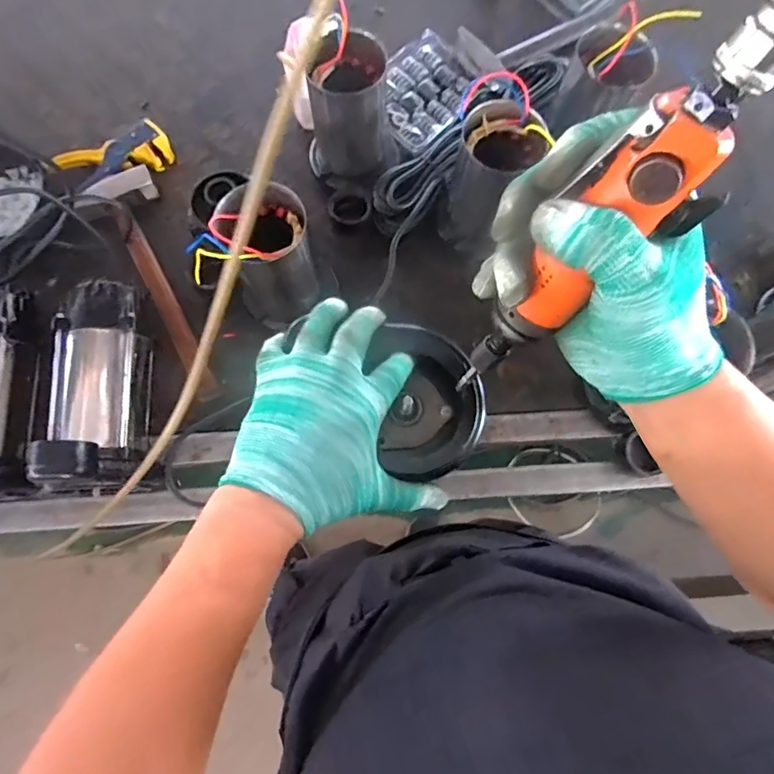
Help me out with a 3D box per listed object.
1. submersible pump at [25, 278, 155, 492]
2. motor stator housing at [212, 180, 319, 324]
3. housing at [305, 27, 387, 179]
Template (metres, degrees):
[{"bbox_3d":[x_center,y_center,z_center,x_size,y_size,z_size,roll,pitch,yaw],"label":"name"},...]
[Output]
[{"bbox_3d":[-0.315,-0.007,0.540,0.091,0.131,0.224,-7,76,-4],"label":"submersible pump"},{"bbox_3d":[-0.127,-0.147,0.565,0.090,0.147,0.093,-18,77,-6],"label":"motor stator housing"},{"bbox_3d":[-0.046,-0.338,0.623,0.092,0.135,0.086,-4,76,-3],"label":"housing"}]

